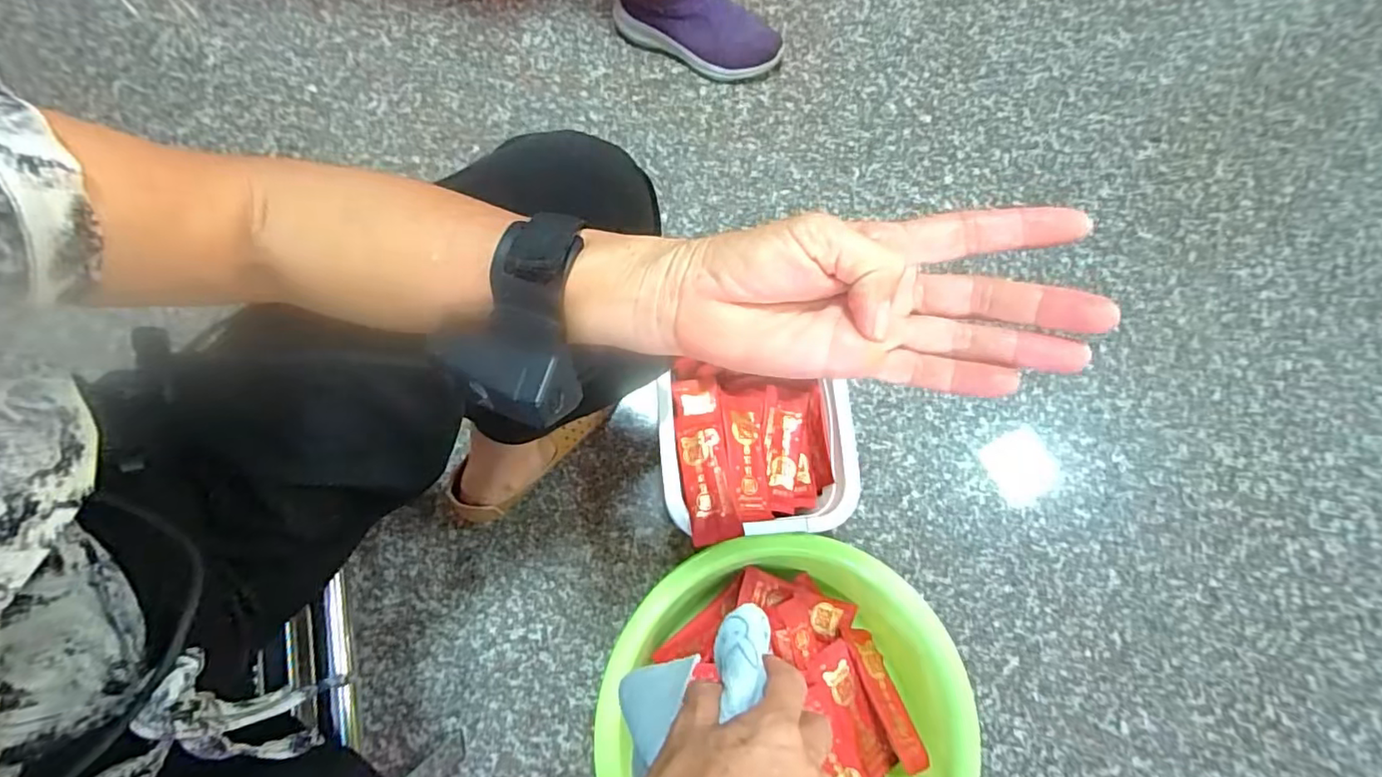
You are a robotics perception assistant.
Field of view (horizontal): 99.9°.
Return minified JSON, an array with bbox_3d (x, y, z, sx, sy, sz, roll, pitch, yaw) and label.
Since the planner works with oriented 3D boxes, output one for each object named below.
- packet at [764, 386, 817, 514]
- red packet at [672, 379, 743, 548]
[{"bbox_3d":[0.107,0.066,0.635,0.057,0.010,0.132,0,75,-15],"label":"packet"},{"bbox_3d":[0.014,0.069,0.591,0.049,0.017,0.175,-8,60,-2],"label":"red packet"}]

